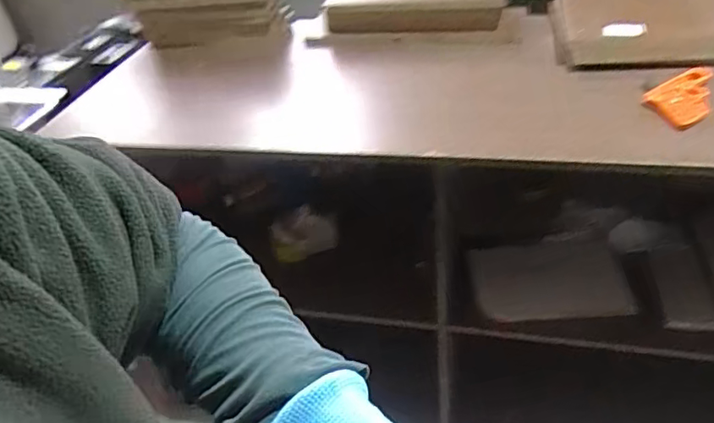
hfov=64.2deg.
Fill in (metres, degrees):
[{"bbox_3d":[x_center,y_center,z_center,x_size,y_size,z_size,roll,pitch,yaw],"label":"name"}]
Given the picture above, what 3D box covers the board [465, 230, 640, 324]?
[{"bbox_3d":[0.444,0.166,1.345,0.348,0.187,0.030,-11,2,34],"label":"board"}]

